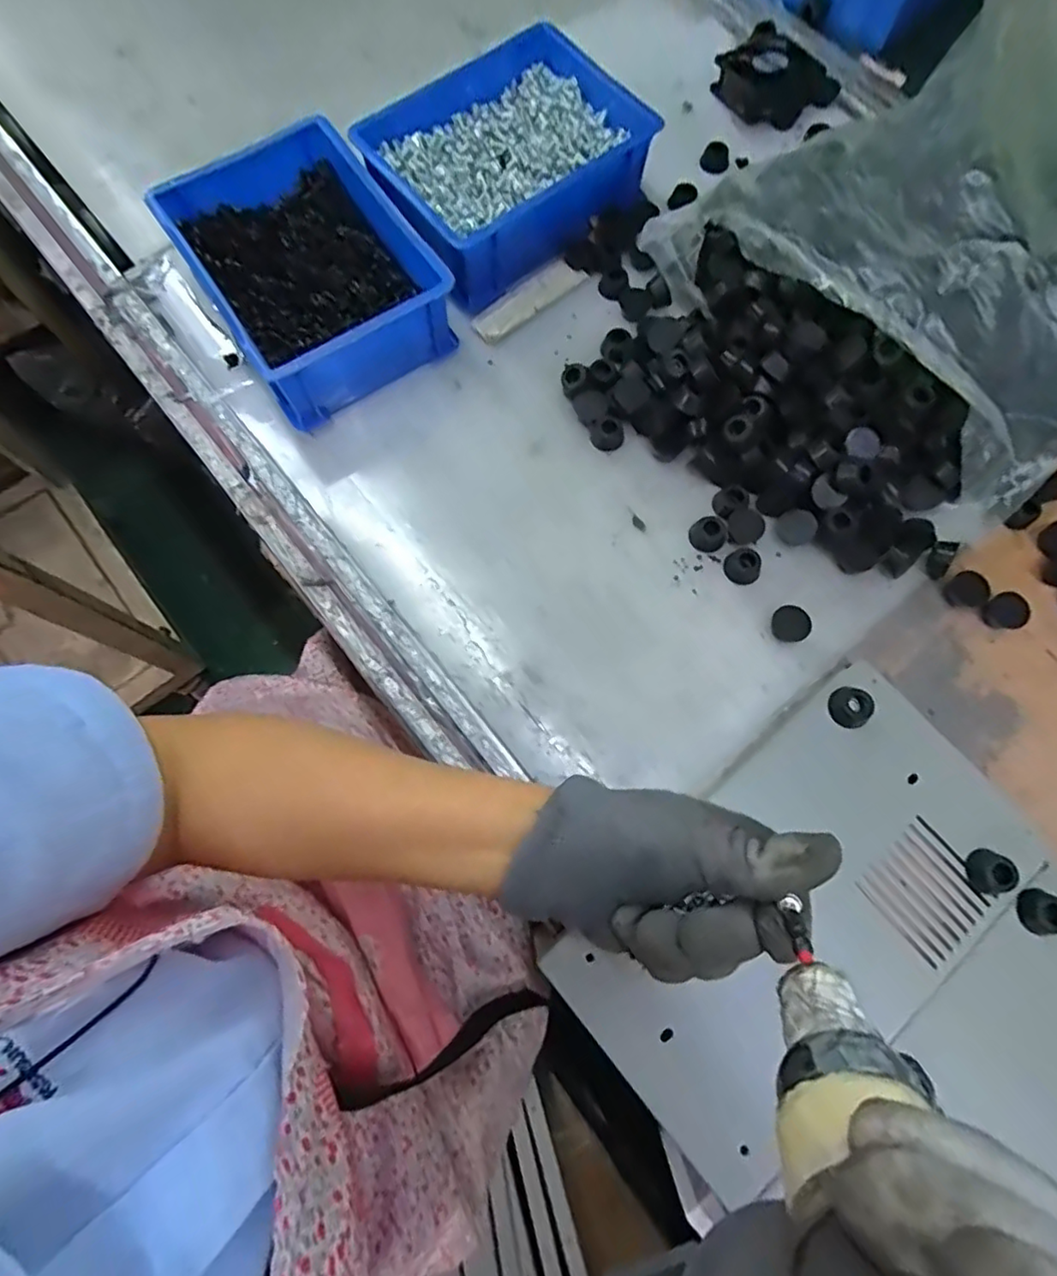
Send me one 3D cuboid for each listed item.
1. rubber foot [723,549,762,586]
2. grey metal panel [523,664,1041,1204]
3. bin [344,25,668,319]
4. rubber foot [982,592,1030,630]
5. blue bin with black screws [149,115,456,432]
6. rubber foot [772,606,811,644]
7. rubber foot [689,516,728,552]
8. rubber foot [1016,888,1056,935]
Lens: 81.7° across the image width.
[{"bbox_3d":[0.148,-0.049,0.422,0.021,0.012,0.022,-3,73,-1],"label":"rubber foot"},{"bbox_3d":[0.157,0.158,0.355,0.268,0.023,0.157,-39,77,-10],"label":"grey metal panel"},{"bbox_3d":[-0.016,-0.382,0.495,0.206,0.066,0.155,-39,77,-10],"label":"bin"},{"bbox_3d":[0.322,-0.017,0.412,0.022,0.015,0.023,0,73,0],"label":"rubber foot"},{"bbox_3d":[-0.160,-0.270,0.456,0.145,0.068,0.190,-33,76,-9],"label":"blue bin with black screws"},{"bbox_3d":[0.176,-0.009,0.411,0.021,0.016,0.022,4,73,1],"label":"rubber foot"},{"bbox_3d":[0.128,-0.074,0.431,0.025,0.011,0.024,0,73,0],"label":"rubber foot"},{"bbox_3d":[0.298,0.159,0.352,0.025,0.011,0.024,11,74,3],"label":"rubber foot"}]

